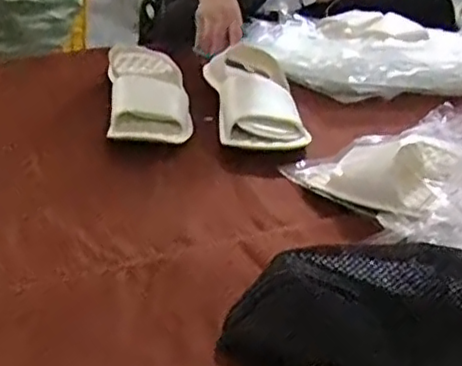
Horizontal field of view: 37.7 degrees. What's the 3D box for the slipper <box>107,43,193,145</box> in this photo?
[{"bbox_3d":[-0.108,-0.129,0.893,0.104,0.053,0.281,1,27,-12],"label":"slipper"}]

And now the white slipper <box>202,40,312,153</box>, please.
[{"bbox_3d":[0.031,-0.127,0.902,0.118,0.067,0.272,3,27,-9],"label":"white slipper"}]

